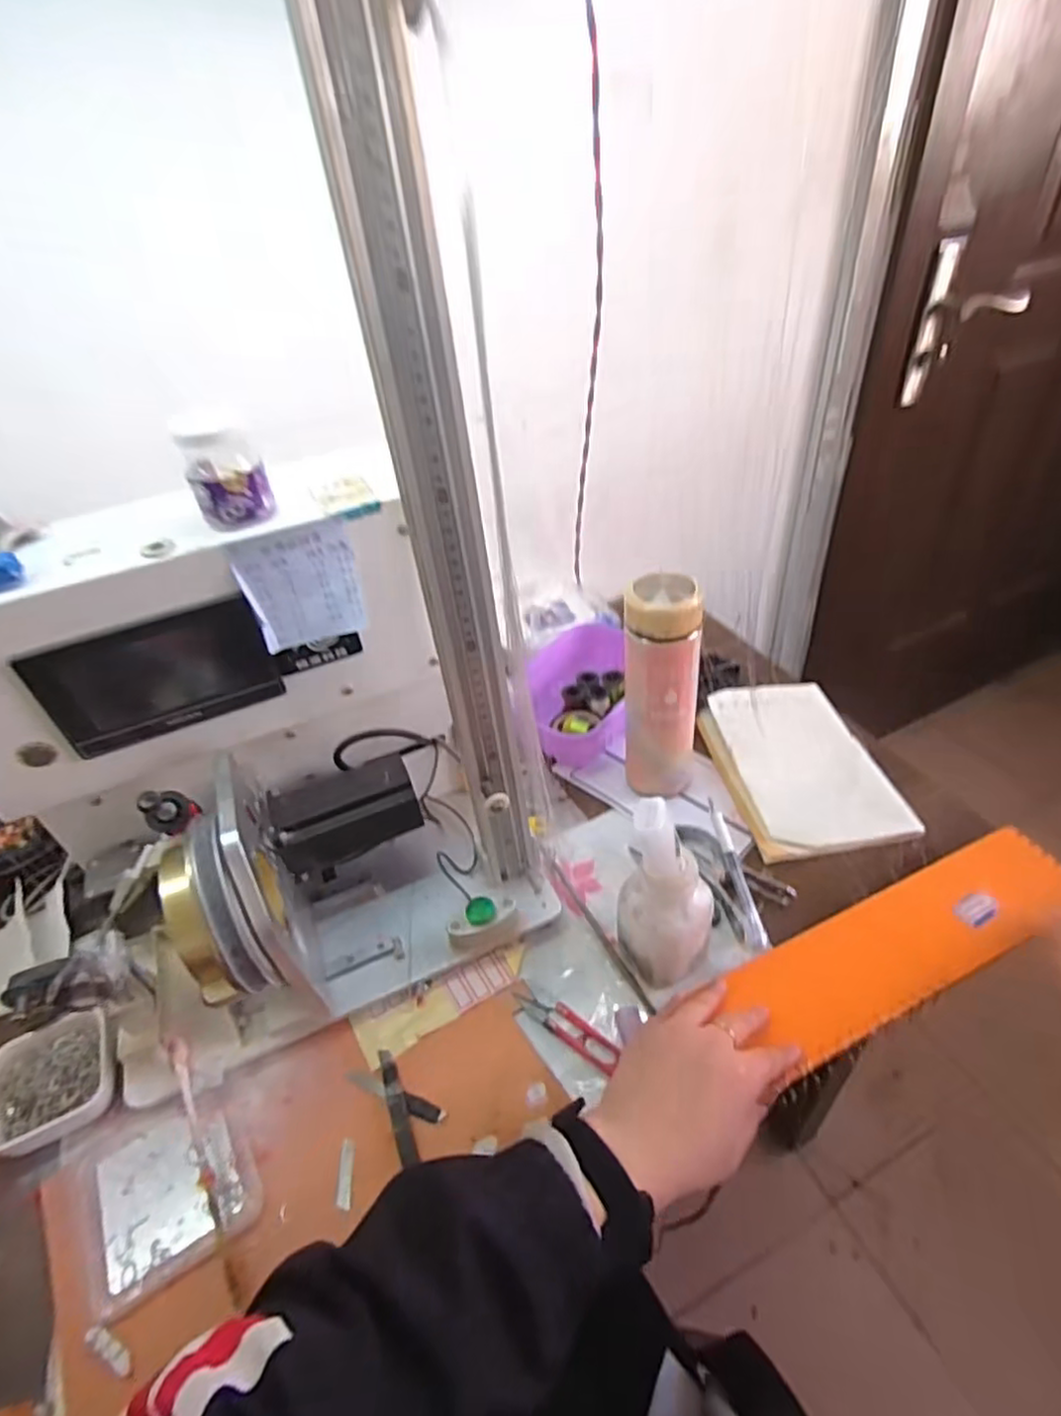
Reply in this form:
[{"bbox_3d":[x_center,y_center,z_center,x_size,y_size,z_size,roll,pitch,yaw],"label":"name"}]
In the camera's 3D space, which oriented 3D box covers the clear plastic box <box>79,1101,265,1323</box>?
[{"bbox_3d":[-0.244,0.321,0.449,0.102,0.018,0.104,-26,45,-21],"label":"clear plastic box"}]

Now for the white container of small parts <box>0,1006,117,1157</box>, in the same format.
[{"bbox_3d":[-0.353,0.272,0.500,0.084,0.029,0.082,-20,43,-15],"label":"white container of small parts"}]

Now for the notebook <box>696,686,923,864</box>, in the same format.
[{"bbox_3d":[0.269,0.052,0.676,0.146,0.025,0.215,-9,44,-5],"label":"notebook"}]

